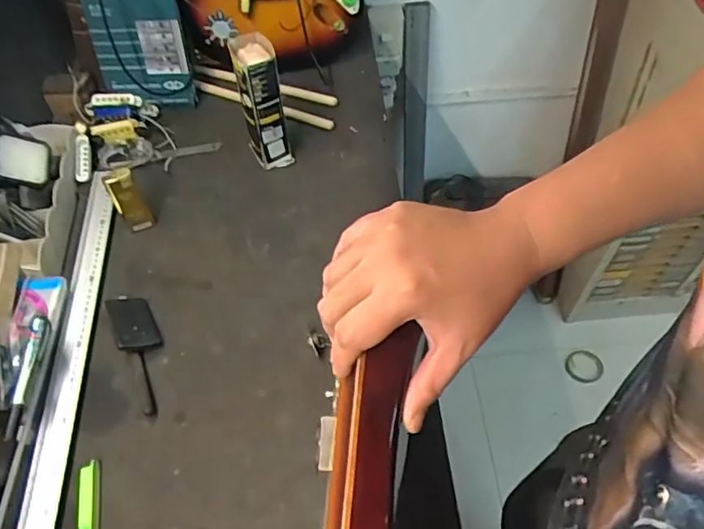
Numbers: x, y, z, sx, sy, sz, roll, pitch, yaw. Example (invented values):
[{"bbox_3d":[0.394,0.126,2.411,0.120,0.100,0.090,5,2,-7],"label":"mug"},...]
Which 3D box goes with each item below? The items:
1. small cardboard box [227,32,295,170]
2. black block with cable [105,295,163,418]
[{"bbox_3d":[-0.132,-0.229,0.834,0.061,0.206,0.060,-20,56,-11],"label":"small cardboard box"},{"bbox_3d":[-0.262,0.101,0.702,0.048,0.030,0.169,-25,57,-14],"label":"black block with cable"}]

